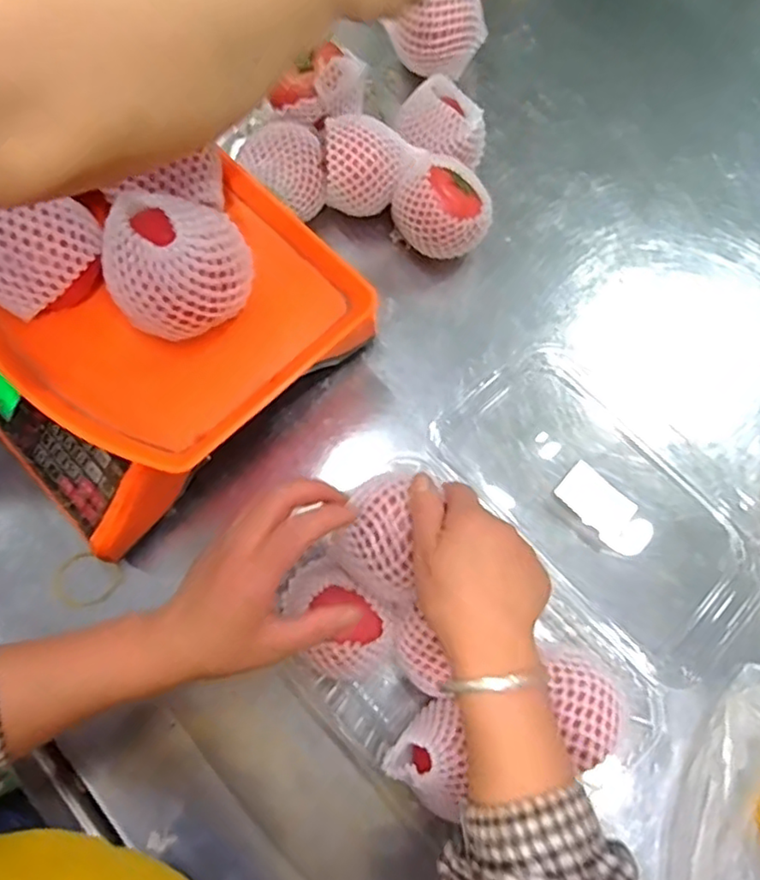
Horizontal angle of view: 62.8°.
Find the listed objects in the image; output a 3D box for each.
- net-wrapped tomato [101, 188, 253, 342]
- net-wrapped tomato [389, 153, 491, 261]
[{"bbox_3d":[-0.132,-0.109,0.410,0.087,0.078,0.069,-5,74,-2],"label":"net-wrapped tomato"},{"bbox_3d":[0.051,-0.206,0.563,0.073,0.081,0.084,-31,76,-9],"label":"net-wrapped tomato"}]

